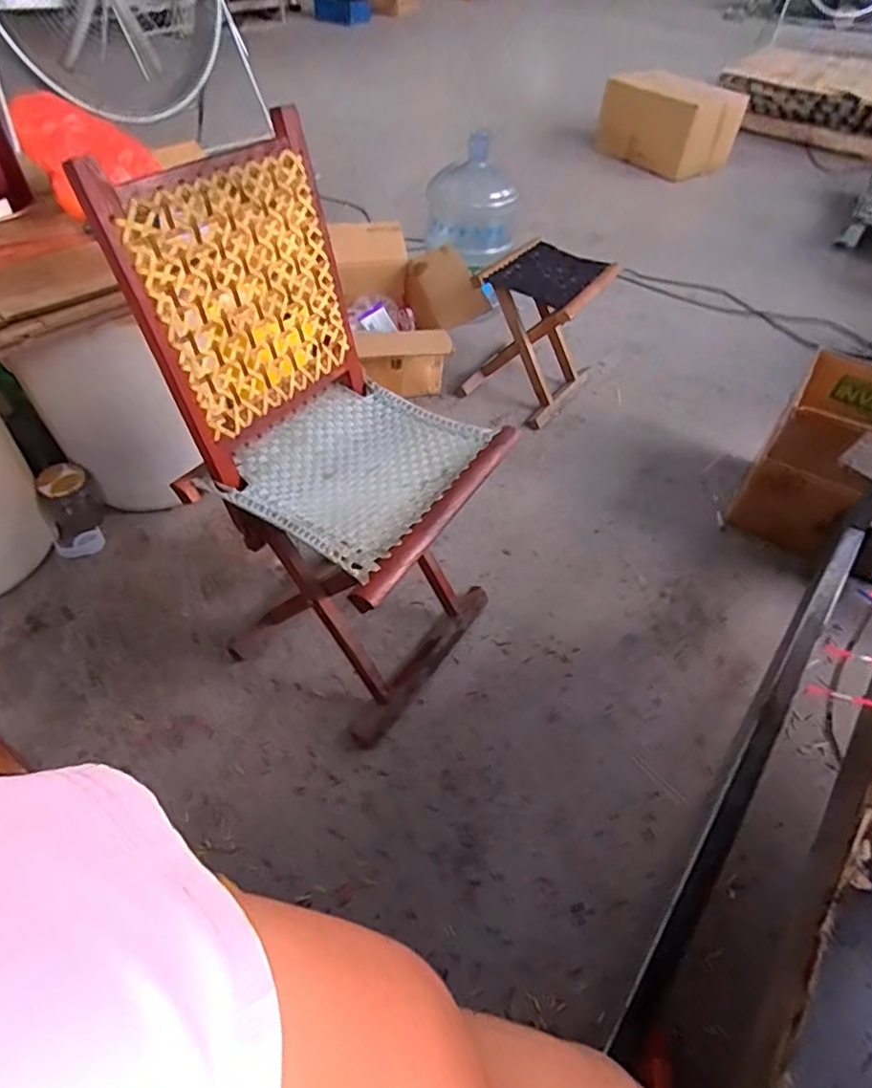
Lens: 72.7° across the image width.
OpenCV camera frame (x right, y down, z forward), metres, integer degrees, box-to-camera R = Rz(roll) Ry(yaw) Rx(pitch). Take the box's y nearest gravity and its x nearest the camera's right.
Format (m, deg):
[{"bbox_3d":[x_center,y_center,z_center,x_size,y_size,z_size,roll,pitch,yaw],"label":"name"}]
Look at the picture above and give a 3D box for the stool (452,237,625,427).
[{"bbox_3d":[0.261,-0.549,1.545,0.275,0.324,0.314,27,53,19],"label":"stool"}]

